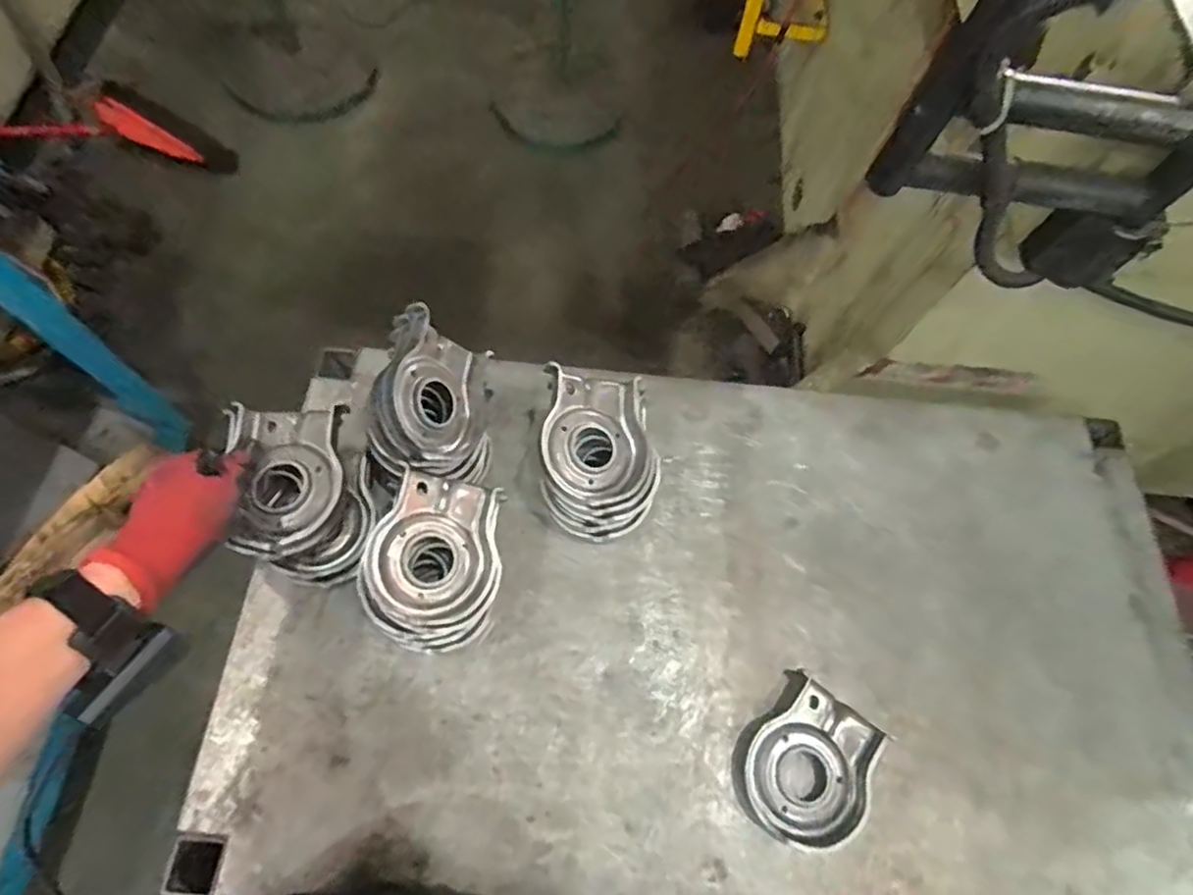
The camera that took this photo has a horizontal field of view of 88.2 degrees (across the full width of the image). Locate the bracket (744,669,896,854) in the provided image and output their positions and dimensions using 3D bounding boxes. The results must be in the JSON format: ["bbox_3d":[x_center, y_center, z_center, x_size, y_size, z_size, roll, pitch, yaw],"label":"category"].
[{"bbox_3d":[0.187,0.274,0.532,0.100,0.025,0.124,34,68,12],"label":"bracket"}]

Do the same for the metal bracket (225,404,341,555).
[{"bbox_3d":[-0.256,0.019,0.510,0.085,0.034,0.122,-11,67,-9],"label":"metal bracket"}]

